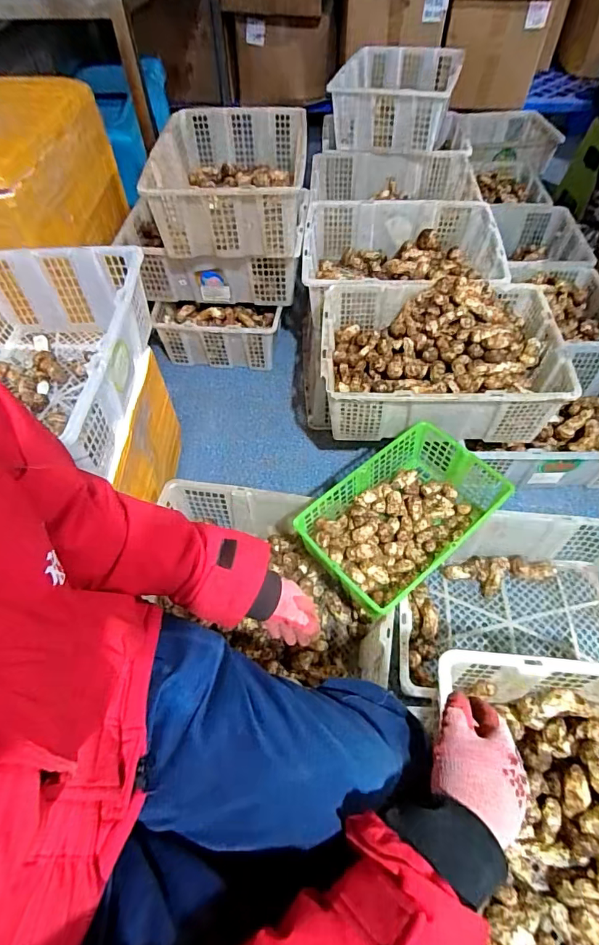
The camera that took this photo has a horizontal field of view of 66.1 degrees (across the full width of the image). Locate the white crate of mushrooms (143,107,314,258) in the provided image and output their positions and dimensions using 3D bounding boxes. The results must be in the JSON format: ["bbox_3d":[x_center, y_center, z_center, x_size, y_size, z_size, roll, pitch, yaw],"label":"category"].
[{"bbox_3d":[-0.164,-0.732,1.160,0.344,0.171,0.462,1,56,3],"label":"white crate of mushrooms"}]

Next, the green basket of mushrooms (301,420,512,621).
[{"bbox_3d":[0.184,0.074,0.819,0.348,0.081,0.210,-36,62,-20],"label":"green basket of mushrooms"}]

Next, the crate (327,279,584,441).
[{"bbox_3d":[0.286,-0.246,0.986,0.468,0.162,0.371,3,56,4],"label":"crate"}]

